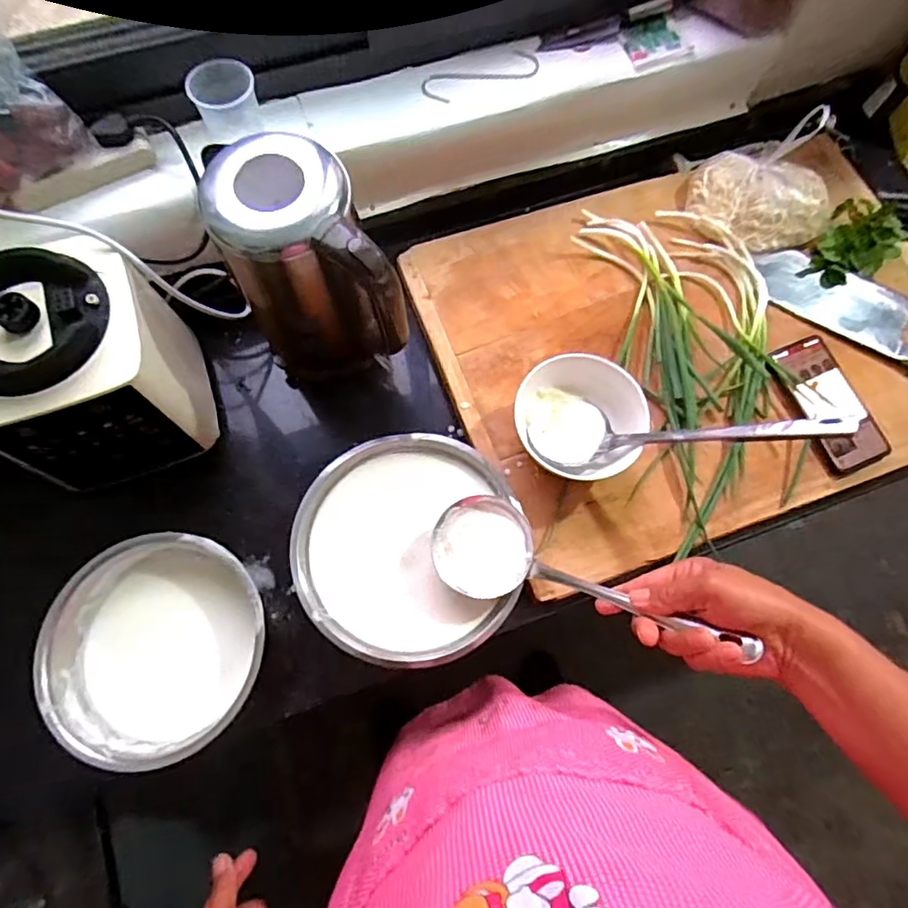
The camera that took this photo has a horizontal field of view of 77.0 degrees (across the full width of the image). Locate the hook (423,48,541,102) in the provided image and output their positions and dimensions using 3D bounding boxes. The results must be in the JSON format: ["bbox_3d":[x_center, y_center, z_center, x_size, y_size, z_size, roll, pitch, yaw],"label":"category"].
[{"bbox_3d":[0.033,-0.441,0.669,0.142,0.006,0.041,-22,75,-9],"label":"hook"}]

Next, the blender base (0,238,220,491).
[{"bbox_3d":[-0.382,-0.086,0.593,0.187,0.188,0.172,-20,74,-8],"label":"blender base"}]

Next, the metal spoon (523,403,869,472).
[{"bbox_3d":[0.216,-0.025,0.567,0.292,0.053,0.076,-4,67,40],"label":"metal spoon"}]

